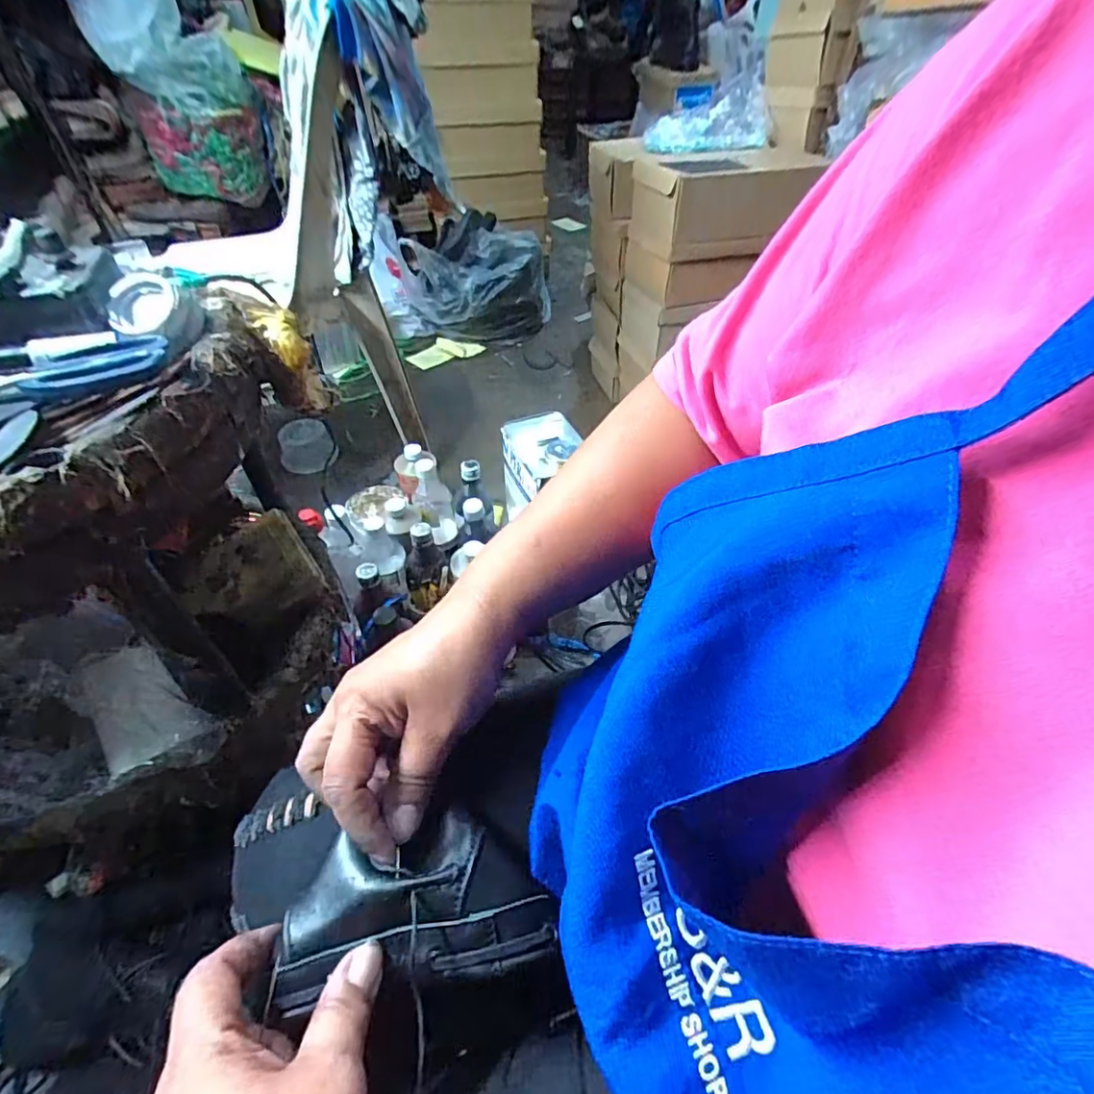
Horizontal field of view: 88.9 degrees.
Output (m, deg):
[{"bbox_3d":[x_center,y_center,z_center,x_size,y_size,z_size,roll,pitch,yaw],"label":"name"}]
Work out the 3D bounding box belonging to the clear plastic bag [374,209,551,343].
[{"bbox_3d":[-0.236,-0.749,1.575,0.475,0.243,0.342,-3,46,-4],"label":"clear plastic bag"}]

